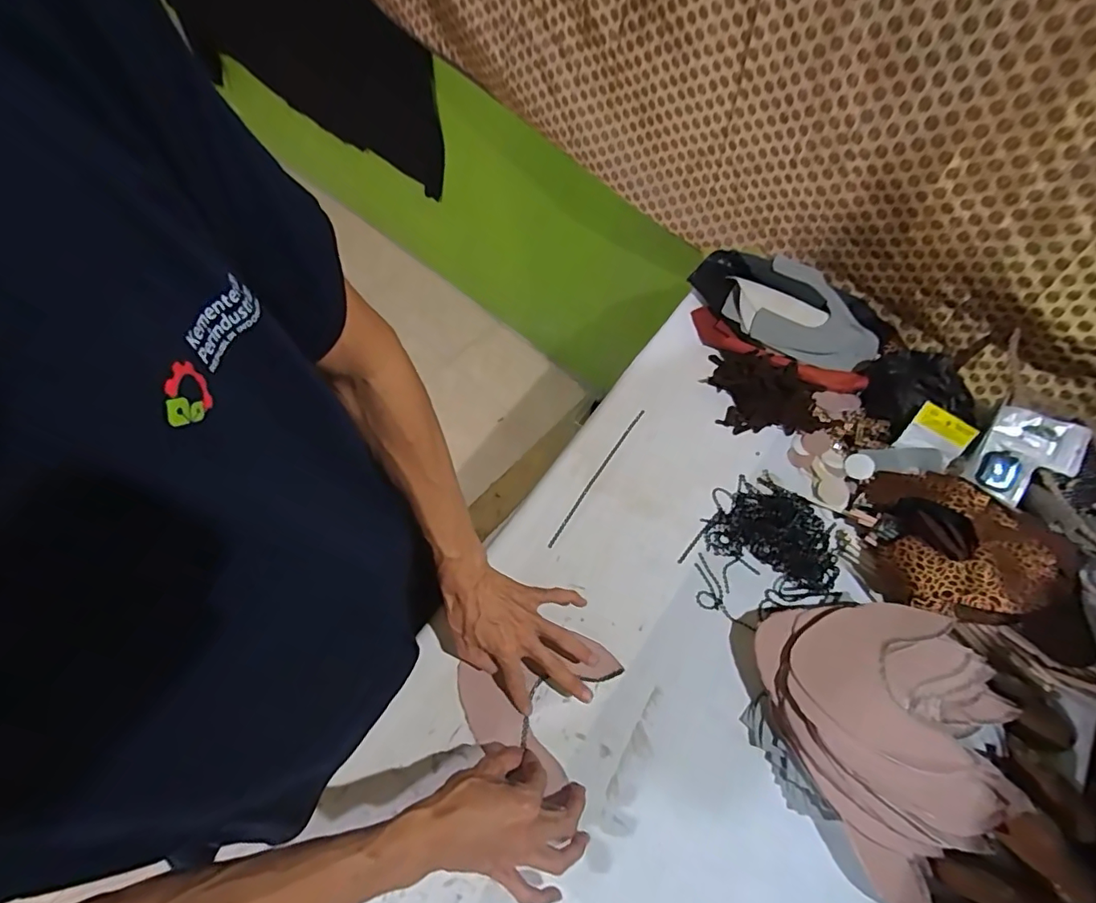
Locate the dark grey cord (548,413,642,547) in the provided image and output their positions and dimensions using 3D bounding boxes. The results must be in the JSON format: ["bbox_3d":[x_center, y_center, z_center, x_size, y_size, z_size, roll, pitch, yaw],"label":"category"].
[{"bbox_3d":[0.067,0.031,0.690,0.008,0.004,0.235,32,67,12],"label":"dark grey cord"}]

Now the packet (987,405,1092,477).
[{"bbox_3d":[0.643,-0.018,0.676,0.105,0.014,0.071,27,76,16],"label":"packet"}]

